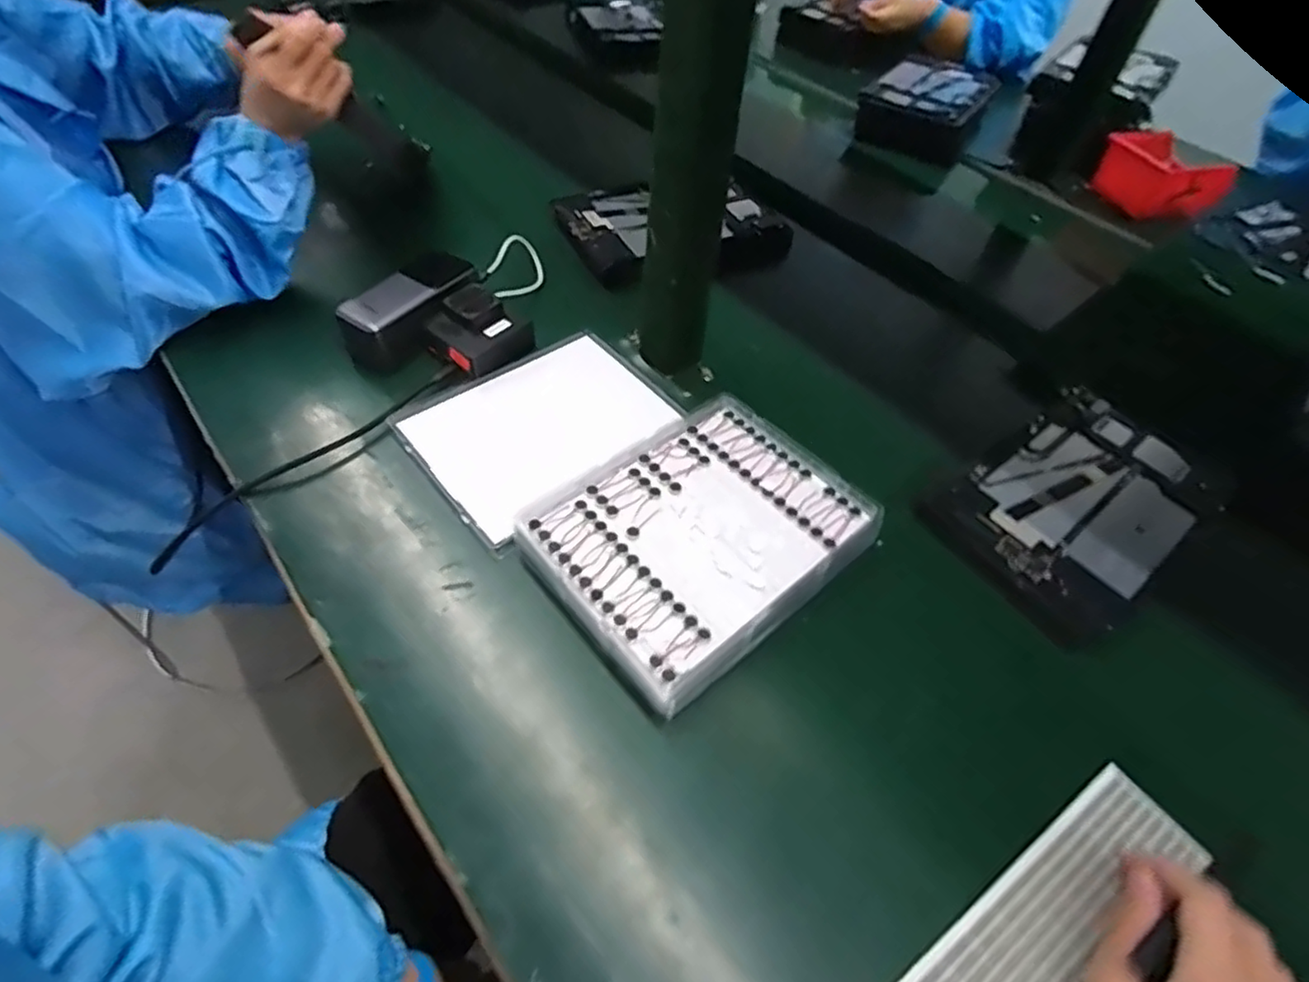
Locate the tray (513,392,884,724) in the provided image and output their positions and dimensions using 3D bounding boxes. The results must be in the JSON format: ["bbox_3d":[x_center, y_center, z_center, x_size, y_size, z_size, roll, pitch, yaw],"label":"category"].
[{"bbox_3d":[0.032,0.033,0.478,0.216,0.038,0.166,-32,60,-26],"label":"tray"}]

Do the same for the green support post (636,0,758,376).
[{"bbox_3d":[0.028,-0.247,0.463,0.060,0.375,0.042,6,51,1],"label":"green support post"}]

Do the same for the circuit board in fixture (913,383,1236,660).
[{"bbox_3d":[0.350,0.009,0.541,0.264,0.013,0.153,-29,58,-25],"label":"circuit board in fixture"}]

